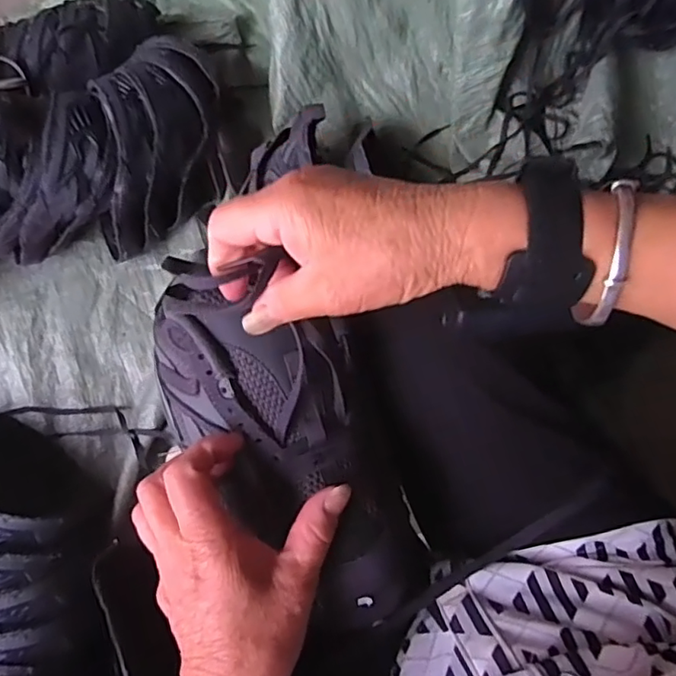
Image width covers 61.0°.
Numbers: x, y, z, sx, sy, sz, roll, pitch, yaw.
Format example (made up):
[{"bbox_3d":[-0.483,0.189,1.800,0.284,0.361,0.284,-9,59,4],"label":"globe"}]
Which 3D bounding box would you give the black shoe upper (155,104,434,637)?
[{"bbox_3d":[-0.021,0.057,0.342,0.116,0.077,0.236,-35,95,-8],"label":"black shoe upper"}]

